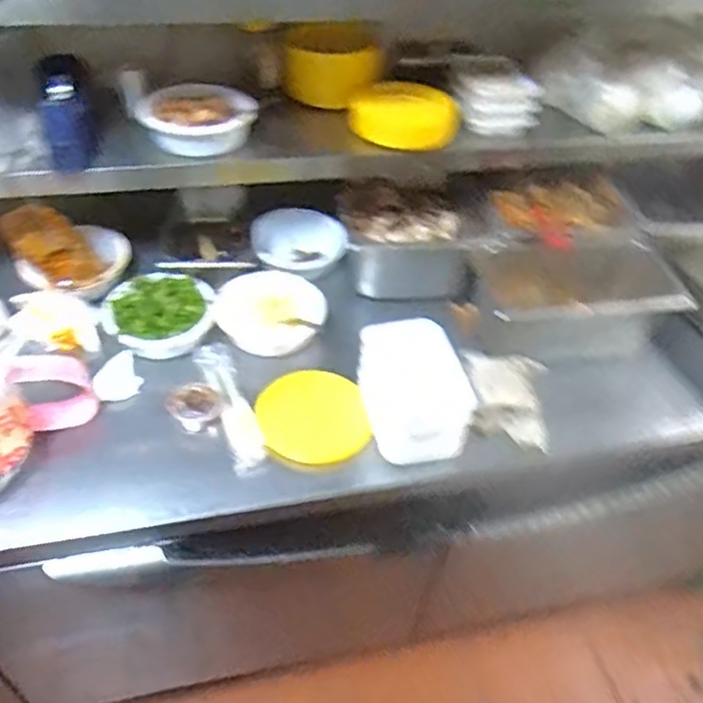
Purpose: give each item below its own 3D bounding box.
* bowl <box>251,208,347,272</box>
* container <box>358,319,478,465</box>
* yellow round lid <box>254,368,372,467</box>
[{"bbox_3d":[-0.099,-0.212,1.268,0.175,0.074,0.175,3,45,-3],"label":"bowl"},{"bbox_3d":[0.084,0.047,0.932,0.111,0.135,0.178,-10,47,-15],"label":"container"},{"bbox_3d":[-0.061,0.092,0.979,0.152,0.026,0.169,-16,55,-10],"label":"yellow round lid"}]

